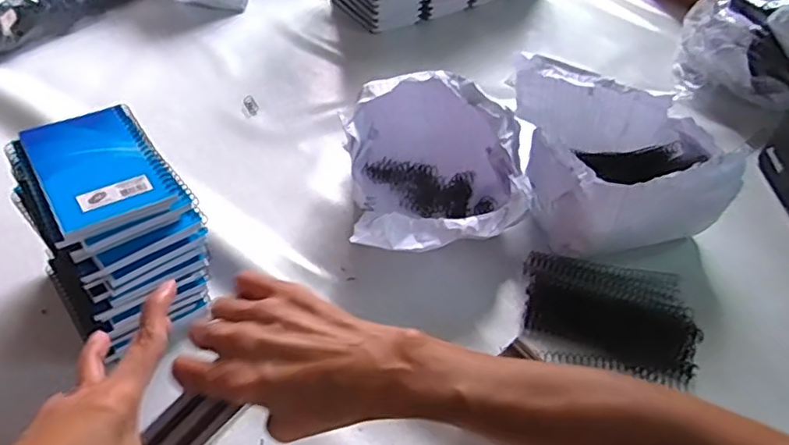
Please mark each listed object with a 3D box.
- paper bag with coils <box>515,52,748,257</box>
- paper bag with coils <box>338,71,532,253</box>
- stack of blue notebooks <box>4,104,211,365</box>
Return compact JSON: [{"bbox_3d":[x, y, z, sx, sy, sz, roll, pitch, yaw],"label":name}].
[{"bbox_3d":[0.237,-0.068,0.635,0.178,0.123,0.190,-7,47,-15],"label":"paper bag with coils"},{"bbox_3d":[0.038,-0.061,0.612,0.170,0.125,0.207,-2,46,-10],"label":"paper bag with coils"},{"bbox_3d":[-0.233,0.008,0.501,0.108,0.144,0.141,-27,54,-30],"label":"stack of blue notebooks"}]

